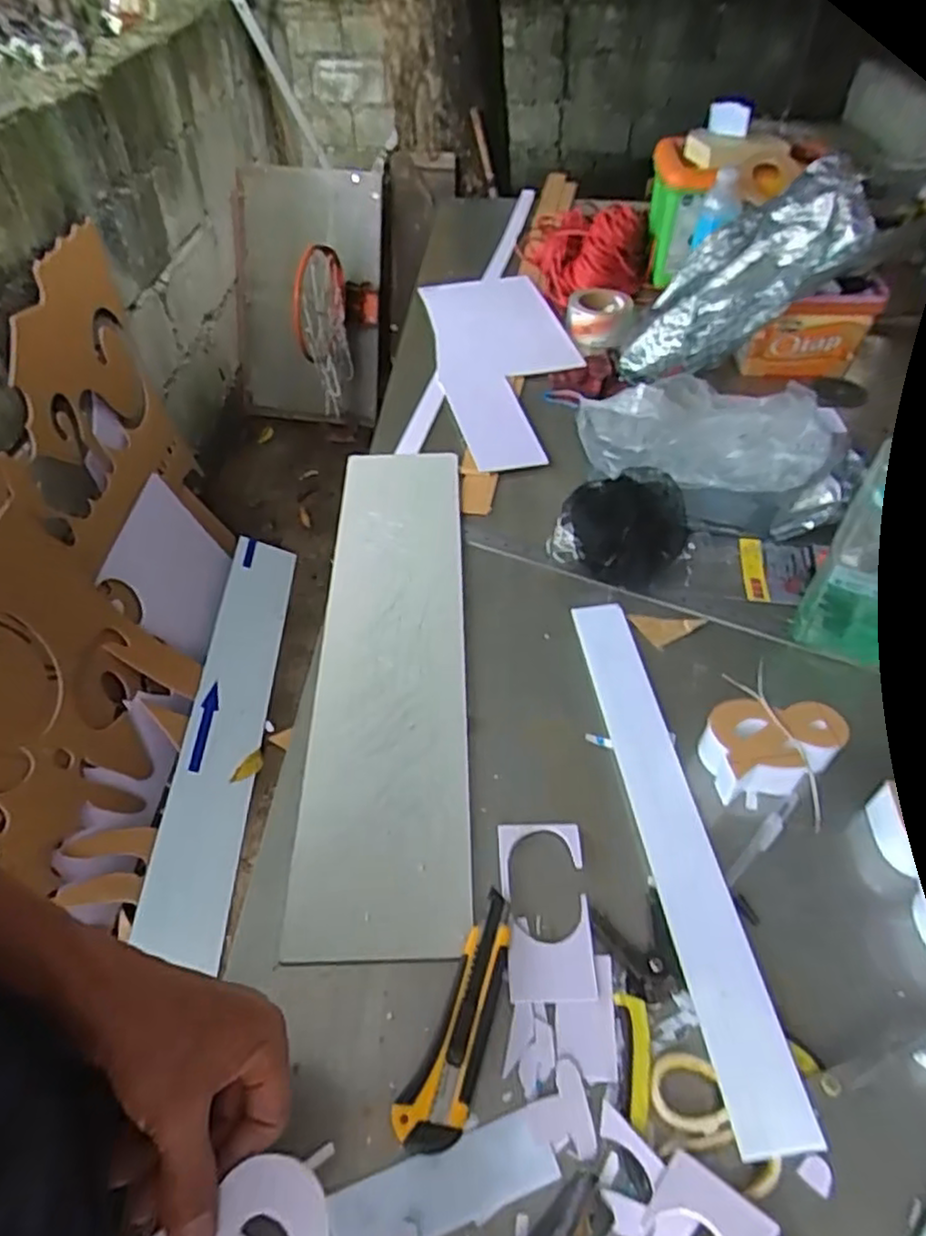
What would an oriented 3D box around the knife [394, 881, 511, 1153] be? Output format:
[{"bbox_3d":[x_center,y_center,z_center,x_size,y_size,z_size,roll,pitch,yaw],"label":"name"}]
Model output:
[{"bbox_3d":[0.001,0.262,0.464,0.038,0.015,0.156,15,49,14],"label":"knife"}]

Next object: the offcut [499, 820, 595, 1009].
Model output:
[{"bbox_3d":[0.060,0.212,0.516,0.063,0.005,0.128,-1,47,0],"label":"offcut"}]

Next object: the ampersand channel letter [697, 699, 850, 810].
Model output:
[{"bbox_3d":[0.263,0.108,0.590,0.107,0.043,0.069,-7,47,-6],"label":"ampersand channel letter"}]

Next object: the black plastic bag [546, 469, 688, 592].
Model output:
[{"bbox_3d":[0.185,-0.113,0.785,0.141,0.067,0.157,27,53,24],"label":"black plastic bag"}]

